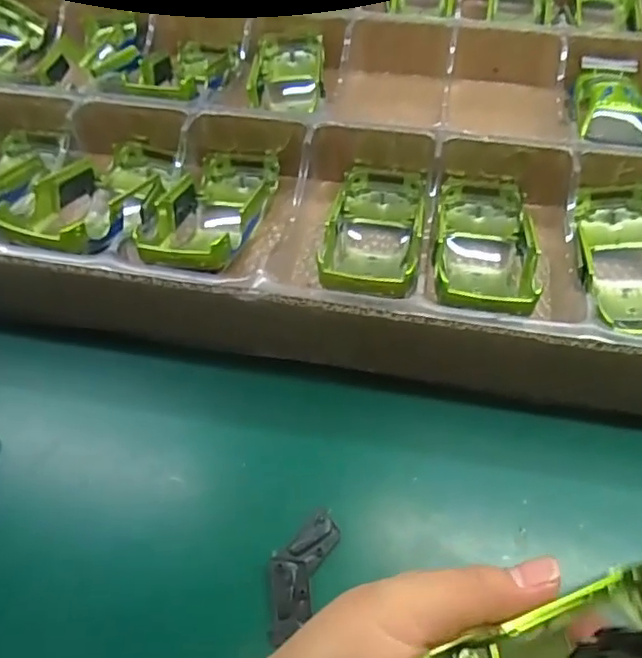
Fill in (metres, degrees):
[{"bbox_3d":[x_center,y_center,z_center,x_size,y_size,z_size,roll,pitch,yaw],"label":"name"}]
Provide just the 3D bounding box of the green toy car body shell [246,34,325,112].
[{"bbox_3d":[-0.025,-0.204,0.473,0.054,0.029,0.089,0,52,2],"label":"green toy car body shell"}]

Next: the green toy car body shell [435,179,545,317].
[{"bbox_3d":[0.097,-0.045,0.347,0.061,0.037,0.138,6,40,6],"label":"green toy car body shell"}]

